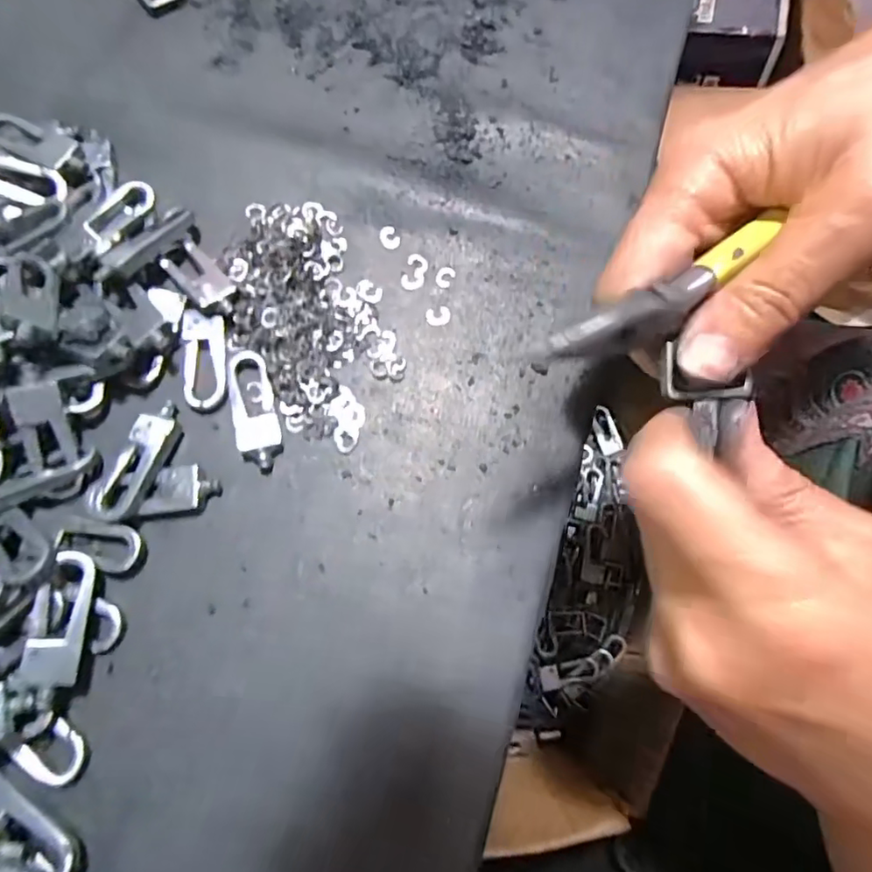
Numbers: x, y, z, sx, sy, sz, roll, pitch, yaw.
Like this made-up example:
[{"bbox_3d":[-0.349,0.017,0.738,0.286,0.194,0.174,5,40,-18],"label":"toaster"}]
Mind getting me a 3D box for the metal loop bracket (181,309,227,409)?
[{"bbox_3d":[-0.085,-0.029,0.208,0.015,0.004,0.036,-5,75,-3],"label":"metal loop bracket"}]

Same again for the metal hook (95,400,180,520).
[{"bbox_3d":[-0.101,0.008,0.195,0.015,0.009,0.042,17,75,3],"label":"metal hook"}]

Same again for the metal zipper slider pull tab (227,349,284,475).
[{"bbox_3d":[-0.065,-0.009,0.204,0.016,0.004,0.046,-14,76,-6],"label":"metal zipper slider pull tab"}]

